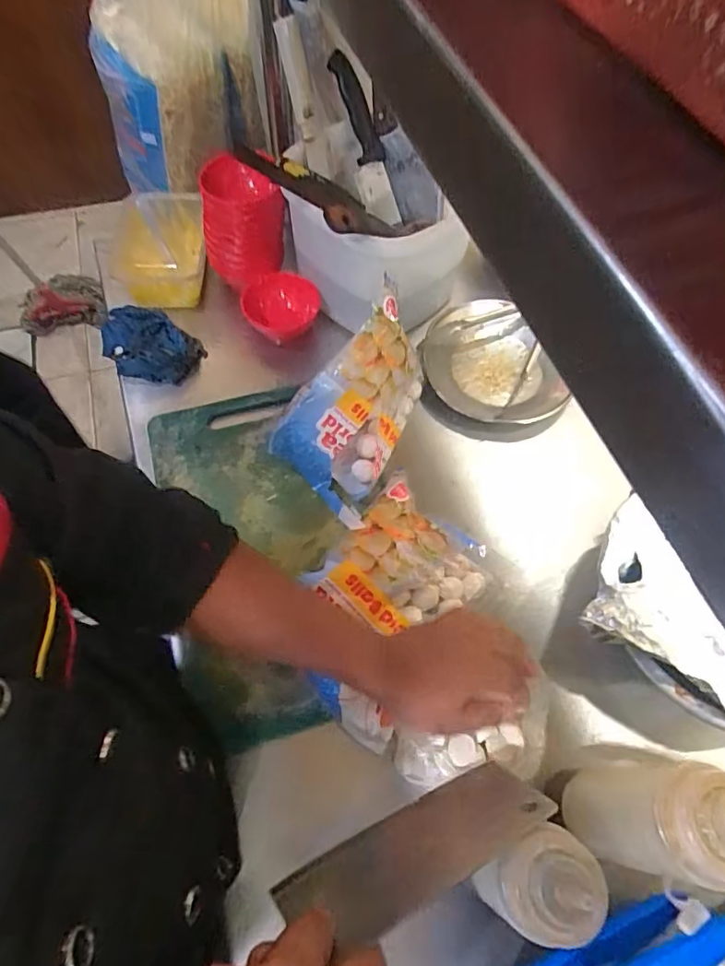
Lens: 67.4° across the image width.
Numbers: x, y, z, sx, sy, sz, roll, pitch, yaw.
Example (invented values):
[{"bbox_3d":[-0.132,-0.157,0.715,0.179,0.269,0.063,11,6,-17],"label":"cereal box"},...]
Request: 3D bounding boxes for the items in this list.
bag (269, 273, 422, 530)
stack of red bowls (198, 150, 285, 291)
[{"bbox_3d":[-0.020,-0.087,0.615,0.131,0.120,0.238,21,63,8],"label":"bag"},{"bbox_3d":[-0.154,-0.339,0.710,0.107,0.120,0.098,-13,63,-9],"label":"stack of red bowls"}]

